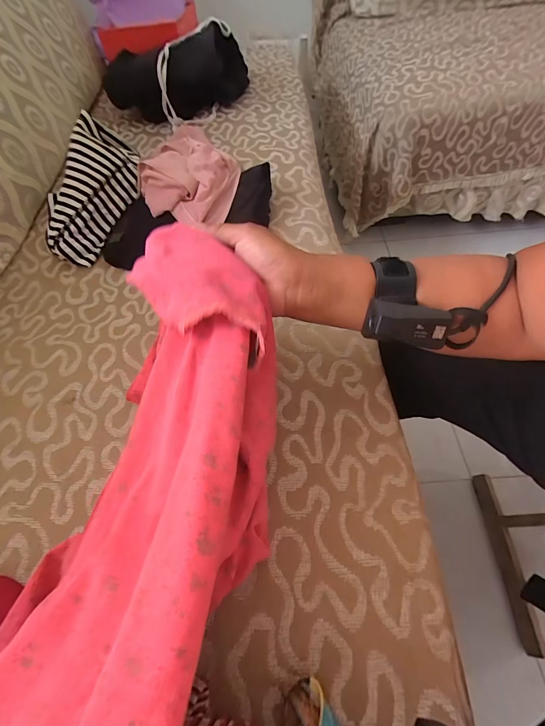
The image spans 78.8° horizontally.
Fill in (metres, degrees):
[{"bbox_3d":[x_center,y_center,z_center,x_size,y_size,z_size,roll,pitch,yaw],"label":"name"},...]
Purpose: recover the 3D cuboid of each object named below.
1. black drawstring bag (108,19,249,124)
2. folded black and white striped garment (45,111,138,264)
[{"bbox_3d":[-0.200,-0.660,0.744,0.258,0.127,0.187,-32,61,-8],"label":"black drawstring bag"},{"bbox_3d":[-0.303,-0.286,0.559,0.099,0.076,0.243,15,86,14],"label":"folded black and white striped garment"}]

